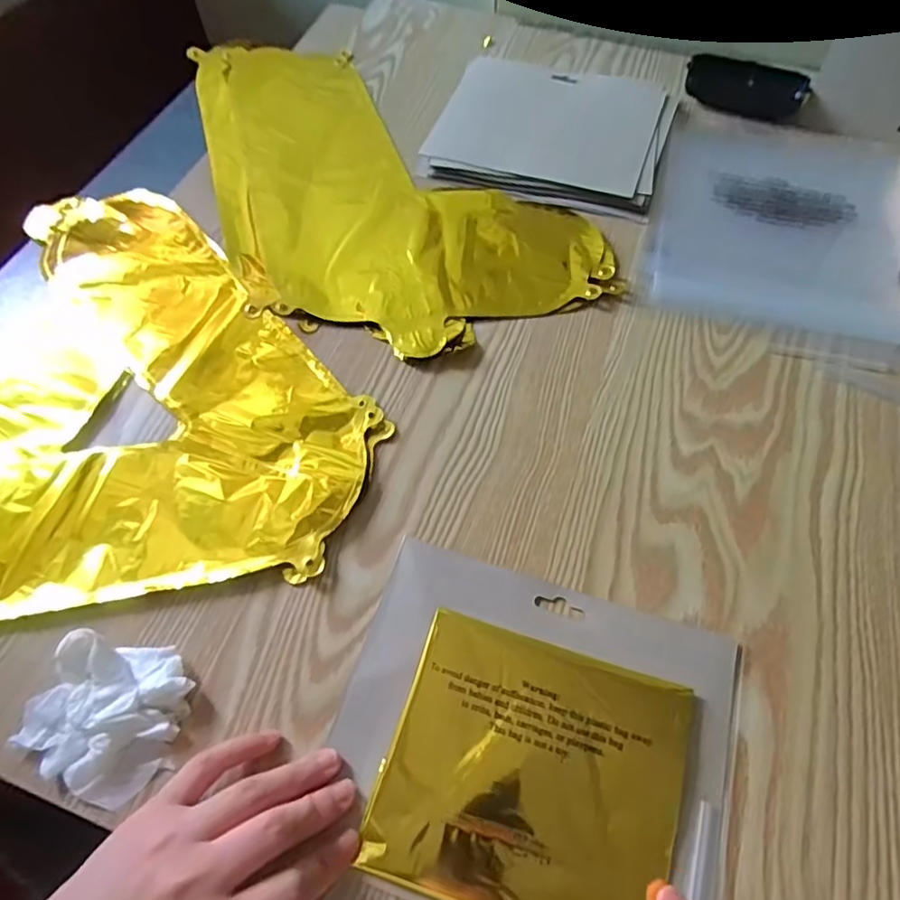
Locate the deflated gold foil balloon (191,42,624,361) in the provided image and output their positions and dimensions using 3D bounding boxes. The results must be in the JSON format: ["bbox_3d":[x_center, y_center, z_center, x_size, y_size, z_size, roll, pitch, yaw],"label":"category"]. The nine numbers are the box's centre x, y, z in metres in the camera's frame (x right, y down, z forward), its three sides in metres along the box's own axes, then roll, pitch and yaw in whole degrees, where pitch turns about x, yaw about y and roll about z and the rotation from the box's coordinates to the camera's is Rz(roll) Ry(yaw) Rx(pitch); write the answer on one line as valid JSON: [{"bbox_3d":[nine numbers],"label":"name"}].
[{"bbox_3d":[-0.095,-0.231,0.522,0.235,0.017,0.446,-35,65,-18],"label":"deflated gold foil balloon"}]

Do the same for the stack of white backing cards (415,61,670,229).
[{"bbox_3d":[0.093,-0.295,0.555,0.204,0.014,0.179,15,61,10],"label":"stack of white backing cards"}]

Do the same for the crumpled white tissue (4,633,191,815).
[{"bbox_3d":[-0.179,0.135,0.307,0.079,0.022,0.073,6,59,4],"label":"crumpled white tissue"}]

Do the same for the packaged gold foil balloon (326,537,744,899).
[{"bbox_3d":[0.041,0.145,0.305,0.192,0.009,0.162,16,61,10],"label":"packaged gold foil balloon"}]

